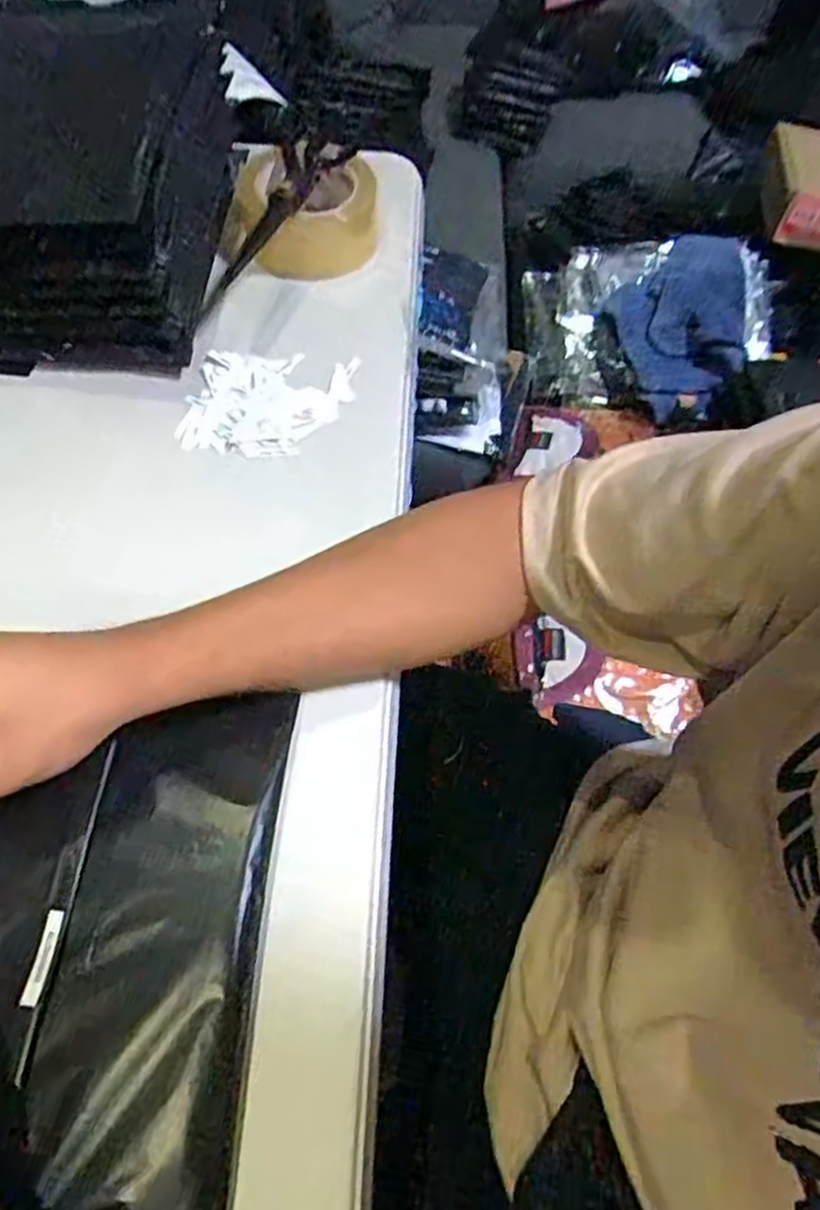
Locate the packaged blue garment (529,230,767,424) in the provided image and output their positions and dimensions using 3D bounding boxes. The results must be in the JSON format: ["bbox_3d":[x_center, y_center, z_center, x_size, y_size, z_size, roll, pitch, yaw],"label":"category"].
[{"bbox_3d":[0.324,-0.385,1.027,0.333,0.118,0.269,13,61,5],"label":"packaged blue garment"}]

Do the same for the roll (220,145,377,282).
[{"bbox_3d":[-0.092,-0.321,0.618,0.124,0.057,0.124,1,60,-2],"label":"roll"}]

